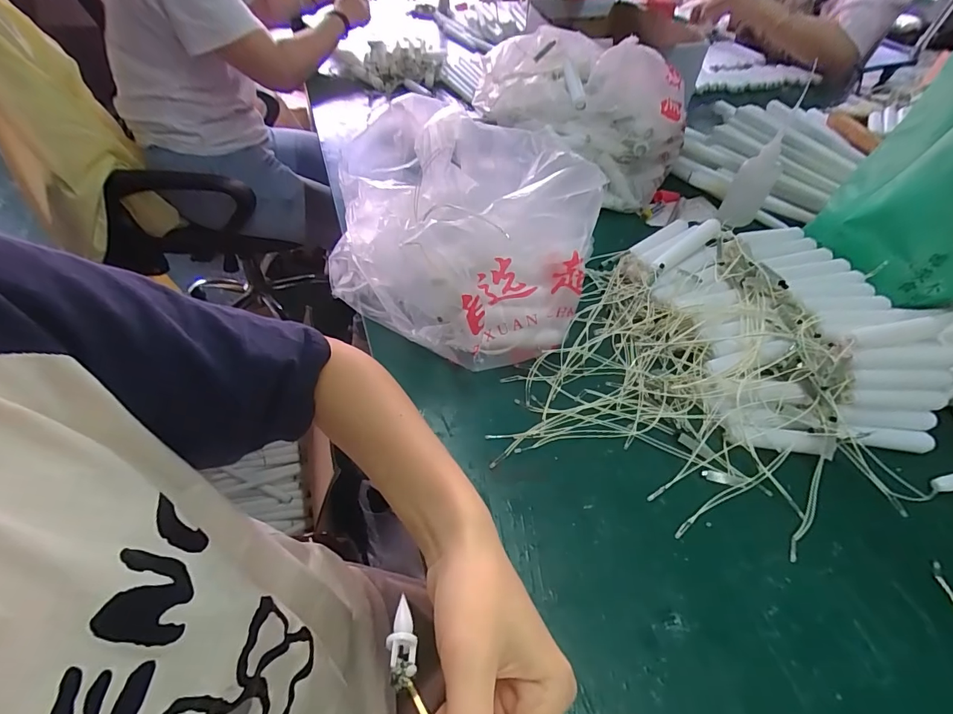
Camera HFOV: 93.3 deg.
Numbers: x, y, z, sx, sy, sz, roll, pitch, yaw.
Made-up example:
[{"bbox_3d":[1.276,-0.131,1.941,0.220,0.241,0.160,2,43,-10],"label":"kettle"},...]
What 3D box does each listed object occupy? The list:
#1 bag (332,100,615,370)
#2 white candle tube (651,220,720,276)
[{"bbox_3d":[-0.010,-0.123,0.454,0.212,0.146,0.248,-30,57,-27],"label":"bag"},{"bbox_3d":[0.229,-0.119,0.492,0.091,0.012,0.019,-36,59,-9],"label":"white candle tube"}]

